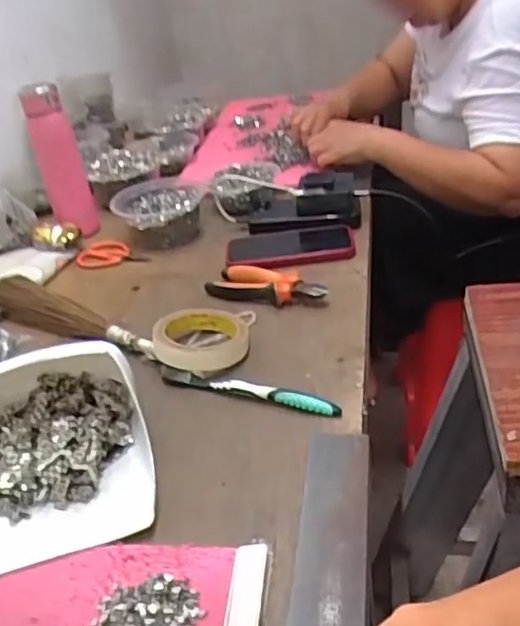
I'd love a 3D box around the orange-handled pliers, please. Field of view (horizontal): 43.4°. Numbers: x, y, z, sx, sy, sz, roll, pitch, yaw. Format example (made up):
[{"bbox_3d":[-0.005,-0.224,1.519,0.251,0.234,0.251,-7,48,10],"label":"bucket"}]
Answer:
[{"bbox_3d":[0.007,-0.033,0.772,0.147,0.018,0.058,9,35,22],"label":"orange-handled pliers"}]

